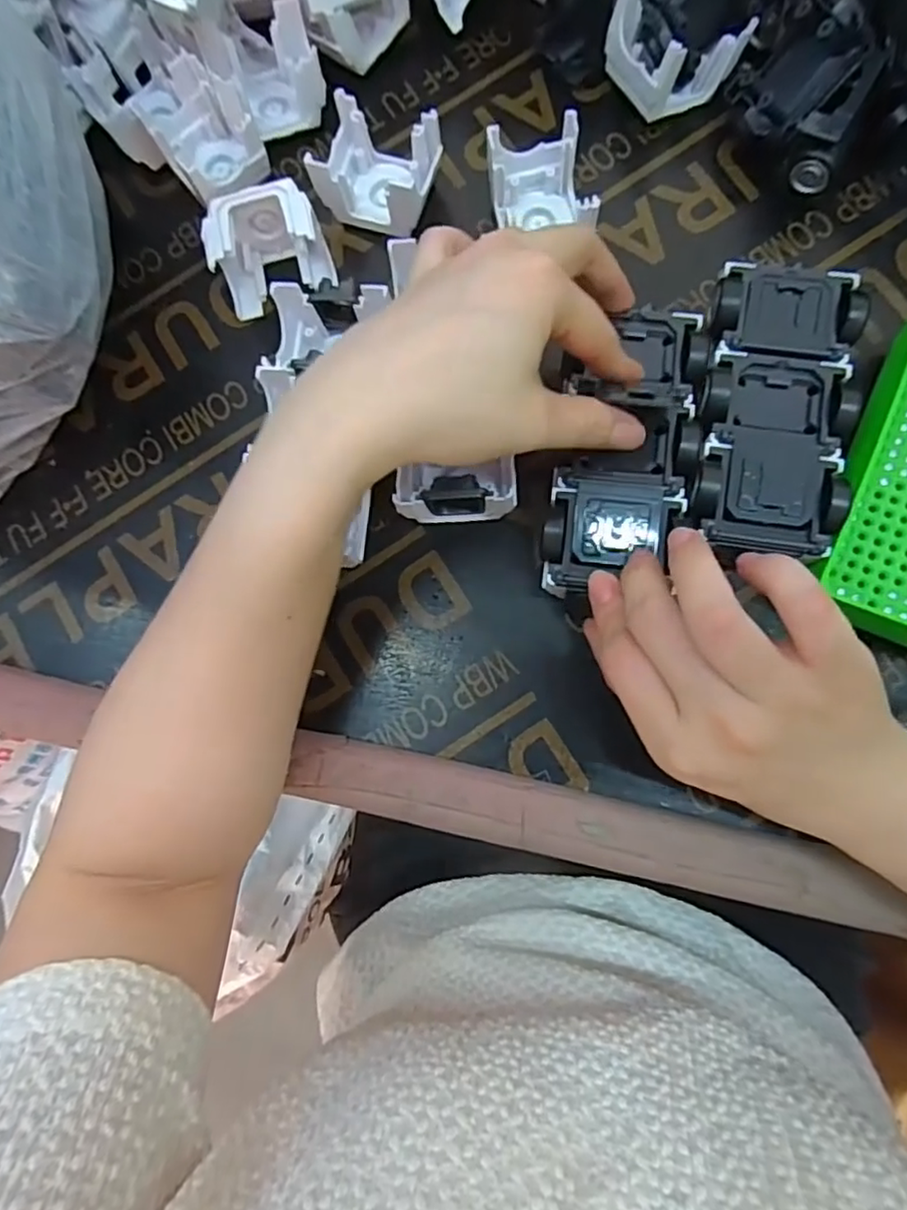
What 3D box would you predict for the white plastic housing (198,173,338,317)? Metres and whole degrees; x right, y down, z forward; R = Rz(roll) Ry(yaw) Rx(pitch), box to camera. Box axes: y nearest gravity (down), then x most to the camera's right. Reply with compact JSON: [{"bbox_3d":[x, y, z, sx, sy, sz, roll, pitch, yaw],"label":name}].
[{"bbox_3d":[-0.096,-0.182,0.325,0.058,0.040,0.039,-25,78,4],"label":"white plastic housing"}]

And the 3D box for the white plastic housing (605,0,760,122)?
[{"bbox_3d":[0.111,-0.273,0.326,0.069,0.048,0.038,12,83,10],"label":"white plastic housing"}]

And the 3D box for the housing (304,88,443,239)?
[{"bbox_3d":[-0.039,-0.221,0.330,0.058,0.036,0.049,16,84,11],"label":"housing"}]

